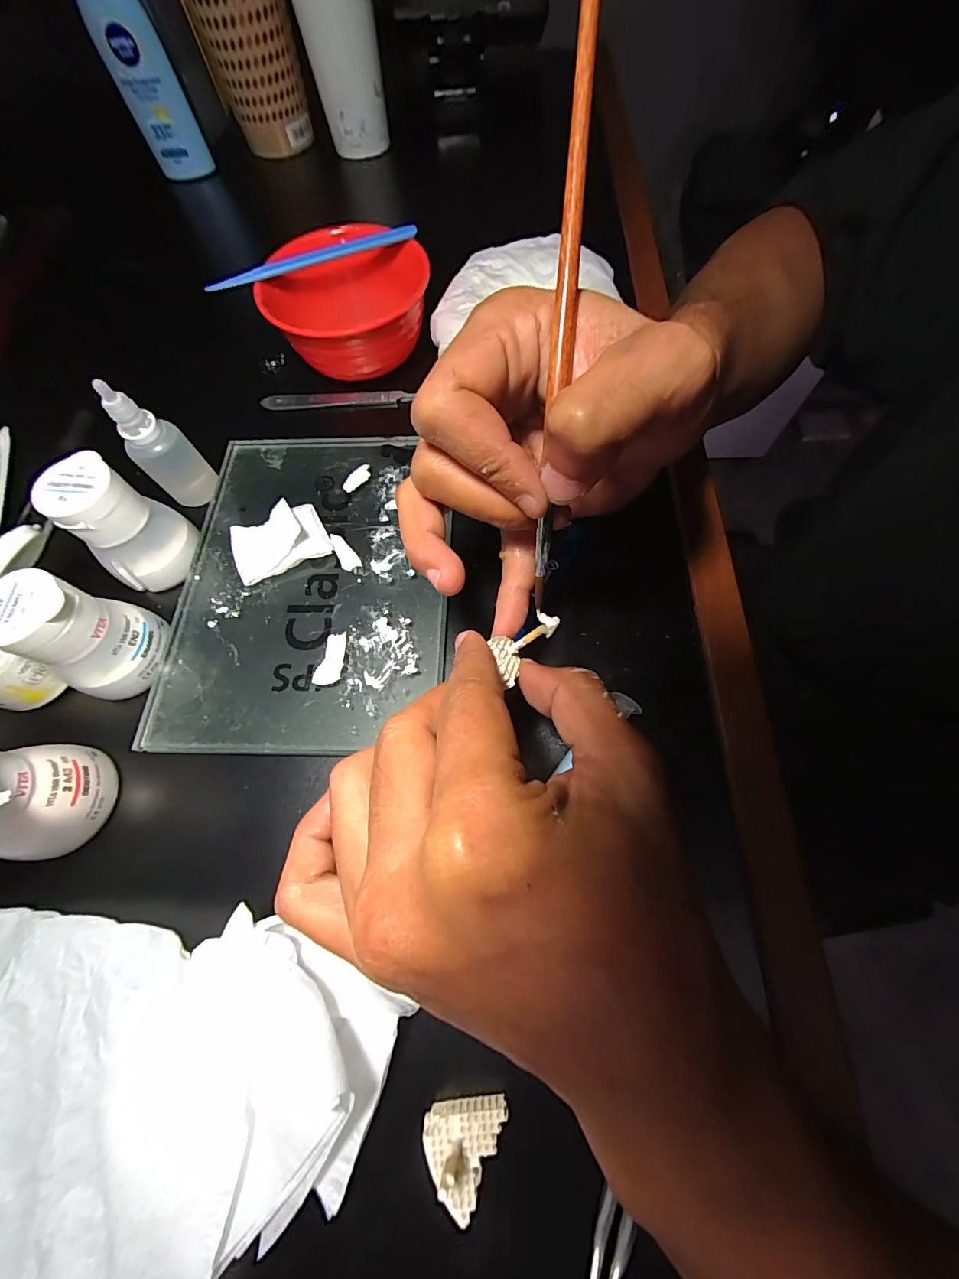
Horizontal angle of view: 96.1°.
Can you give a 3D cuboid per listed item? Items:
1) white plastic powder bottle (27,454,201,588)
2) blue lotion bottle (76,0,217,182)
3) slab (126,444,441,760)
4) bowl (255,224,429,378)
[{"bbox_3d":[-0.190,-0.063,0.229,0.040,0.052,0.042,-12,67,-3],"label":"white plastic powder bottle"},{"bbox_3d":[-0.299,-0.507,0.376,0.052,0.144,0.029,-25,68,-8],"label":"blue lotion bottle"},{"bbox_3d":[-0.097,-0.041,0.240,0.148,0.011,0.197,-2,67,0],"label":"slab"},{"bbox_3d":[-0.087,-0.222,0.294,0.105,0.054,0.102,0,67,1],"label":"bowl"}]

